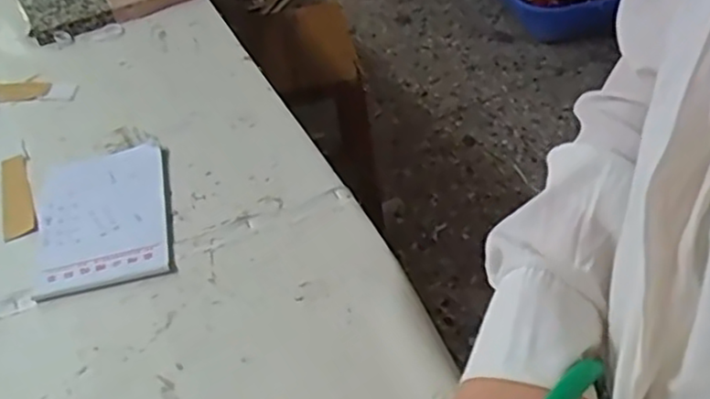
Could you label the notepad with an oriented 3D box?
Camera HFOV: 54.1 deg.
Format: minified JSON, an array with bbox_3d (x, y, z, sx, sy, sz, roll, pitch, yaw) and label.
[{"bbox_3d":[-0.298,0.015,0.812,0.156,0.009,0.223,-13,44,-8],"label":"notepad"}]

